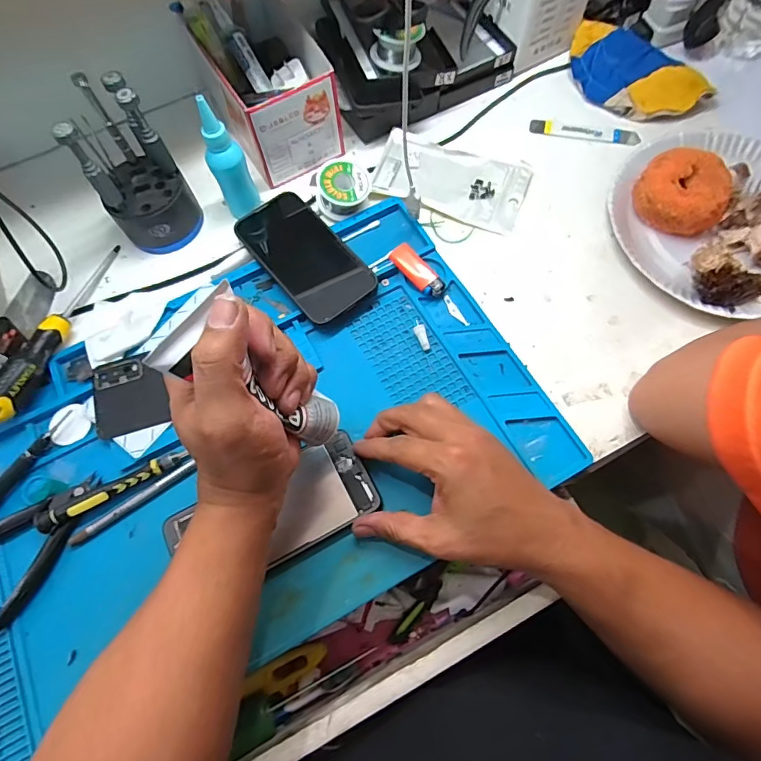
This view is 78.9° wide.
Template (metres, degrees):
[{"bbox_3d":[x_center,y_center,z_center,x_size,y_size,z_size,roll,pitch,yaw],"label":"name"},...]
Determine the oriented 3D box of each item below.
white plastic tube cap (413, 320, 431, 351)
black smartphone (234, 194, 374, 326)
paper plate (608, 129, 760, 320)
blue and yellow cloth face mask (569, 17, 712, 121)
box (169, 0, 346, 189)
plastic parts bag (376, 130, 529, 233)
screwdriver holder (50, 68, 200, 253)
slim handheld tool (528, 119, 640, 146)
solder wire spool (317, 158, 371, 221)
[{"bbox_3d":[0.036,-0.039,0.402,0.011,0.009,0.028,-23,70,-6],"label":"white plastic tube cap"},{"bbox_3d":[-0.072,-0.120,0.437,0.072,0.006,0.144,-38,72,-10],"label":"black smartphone"},{"bbox_3d":[0.328,-0.159,0.432,0.205,0.029,0.200,-1,69,2],"label":"paper plate"},{"bbox_3d":[0.275,-0.342,0.511,0.091,0.023,0.151,-37,72,-11],"label":"blue and yellow cloth face mask"},{"bbox_3d":[-0.117,-0.313,0.479,0.105,0.093,0.173,-30,71,-8],"label":"box"},{"bbox_3d":[0.073,-0.211,0.480,0.152,0.011,0.089,22,72,11],"label":"plastic parts bag"},{"bbox_3d":[-0.228,-0.190,0.423,0.077,0.132,0.084,-35,71,-10],"label":"screwdriver holder"},{"bbox_3d":[0.222,-0.270,0.505,0.114,0.013,0.019,12,70,7],"label":"slim handheld tool"},{"bbox_3d":[-0.037,-0.189,0.465,0.052,0.038,0.046,-4,79,-9],"label":"solder wire spool"}]

